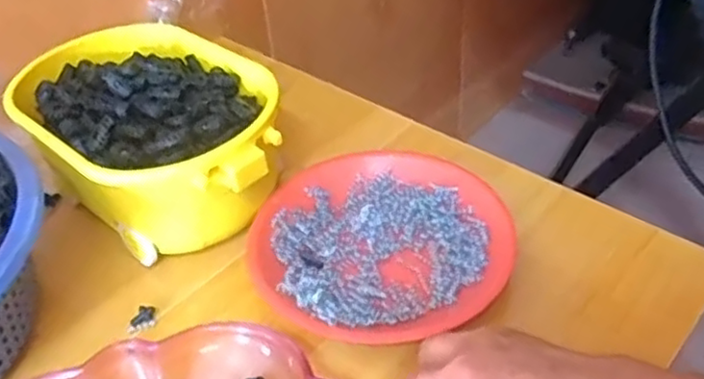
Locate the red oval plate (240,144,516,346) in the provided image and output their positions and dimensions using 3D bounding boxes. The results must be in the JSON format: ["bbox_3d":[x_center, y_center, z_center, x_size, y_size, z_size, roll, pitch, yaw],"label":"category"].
[{"bbox_3d":[0.018,0.039,0.518,0.190,0.021,0.193,-22,44,-18],"label":"red oval plate"}]

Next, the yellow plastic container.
[{"bbox_3d":[-0.160,-0.046,0.555,0.241,0.085,0.162,29,52,32],"label":"yellow plastic container"}]

